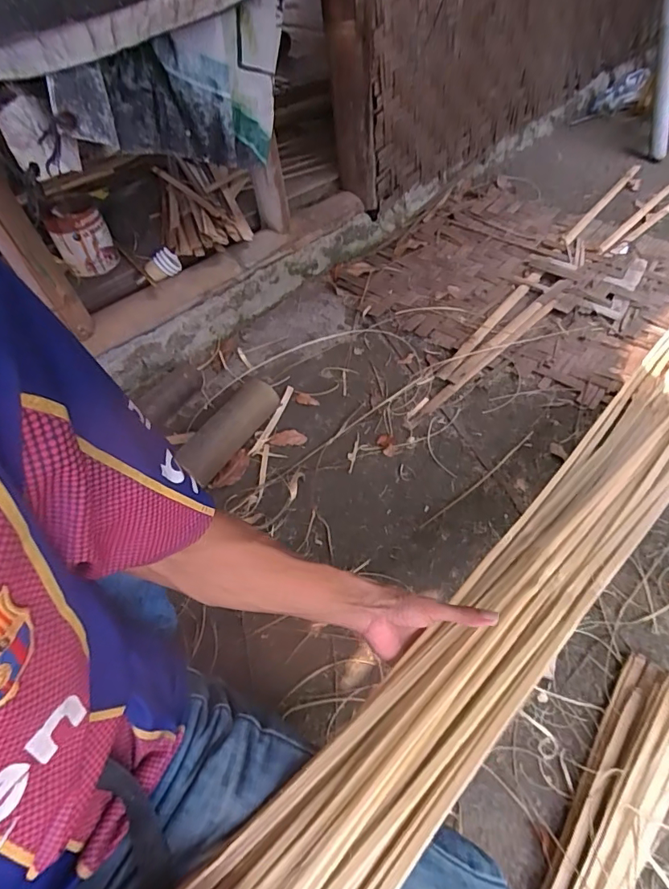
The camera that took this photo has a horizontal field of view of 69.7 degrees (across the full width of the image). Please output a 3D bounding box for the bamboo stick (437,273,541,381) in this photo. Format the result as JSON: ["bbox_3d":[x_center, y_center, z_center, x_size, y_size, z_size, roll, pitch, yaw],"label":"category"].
[{"bbox_3d":[0.381,-0.300,1.165,0.034,0.014,0.459,33,61,24],"label":"bamboo stick"}]

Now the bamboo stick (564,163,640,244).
[{"bbox_3d":[0.826,-0.746,1.469,0.026,0.014,0.561,33,61,24],"label":"bamboo stick"}]

